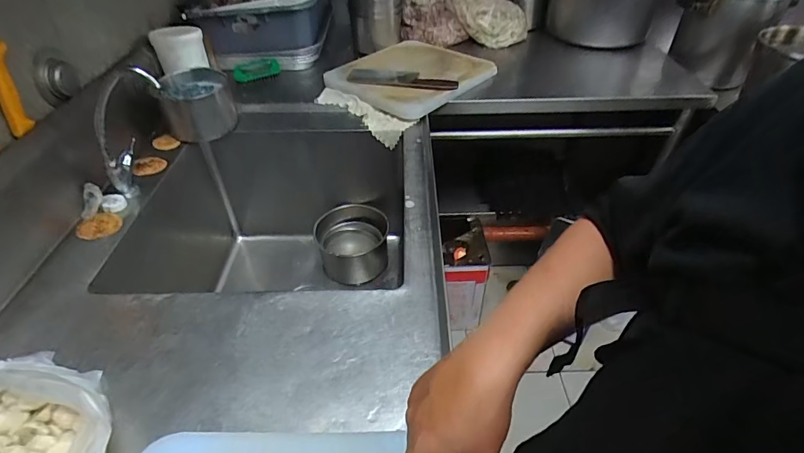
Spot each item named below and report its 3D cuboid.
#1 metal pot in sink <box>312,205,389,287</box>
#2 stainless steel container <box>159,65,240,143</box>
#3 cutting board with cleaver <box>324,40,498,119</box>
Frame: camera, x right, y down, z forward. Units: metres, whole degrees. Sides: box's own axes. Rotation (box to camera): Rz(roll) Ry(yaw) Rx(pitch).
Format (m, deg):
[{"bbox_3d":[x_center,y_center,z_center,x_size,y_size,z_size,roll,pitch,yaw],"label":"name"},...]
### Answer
[{"bbox_3d":[-0.129,0.045,1.178,0.194,0.119,0.185,0,41,0],"label":"metal pot in sink"},{"bbox_3d":[-0.473,-0.287,1.009,0.143,0.118,0.145,-14,43,-15],"label":"stainless steel container"},{"bbox_3d":[0.030,-0.429,1.202,0.335,0.046,0.408,29,49,29],"label":"cutting board with cleaver"}]

